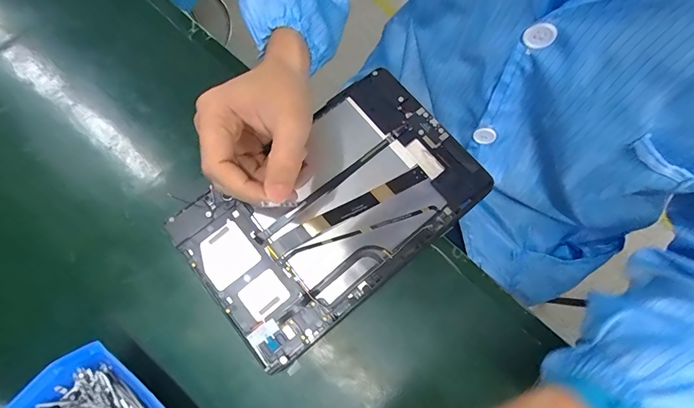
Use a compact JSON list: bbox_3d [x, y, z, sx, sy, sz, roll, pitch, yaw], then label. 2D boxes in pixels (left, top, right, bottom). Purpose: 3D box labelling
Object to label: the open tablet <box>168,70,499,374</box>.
[{"bbox_3d":[-0.011,0.001,0.311,0.237,0.014,0.148,-39,79,-8],"label":"open tablet"}]

